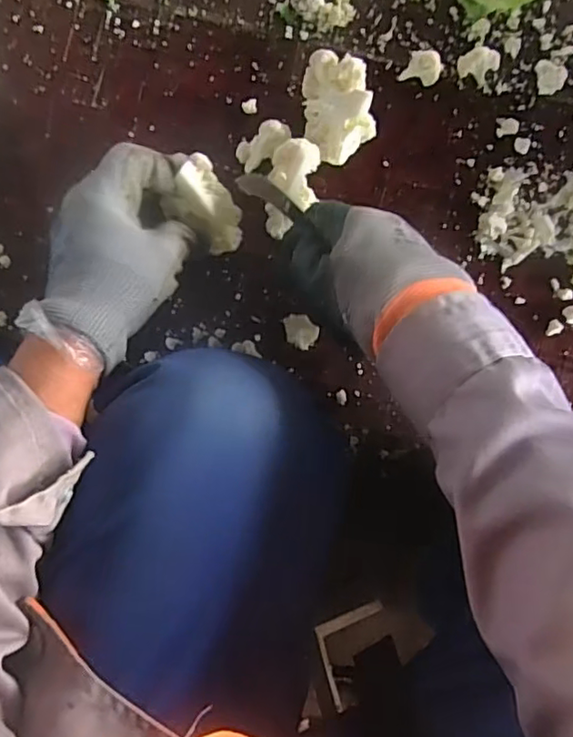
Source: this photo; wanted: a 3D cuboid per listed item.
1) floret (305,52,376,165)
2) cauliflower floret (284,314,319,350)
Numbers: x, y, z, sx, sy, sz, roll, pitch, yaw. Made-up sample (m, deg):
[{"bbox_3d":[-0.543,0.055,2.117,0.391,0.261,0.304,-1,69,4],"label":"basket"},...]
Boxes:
[{"bbox_3d":[0.035,-0.173,0.393,0.042,0.043,0.070,-8,89,1],"label":"floret"},{"bbox_3d":[0.009,-0.026,0.406,0.026,0.012,0.021,39,91,1],"label":"cauliflower floret"}]

